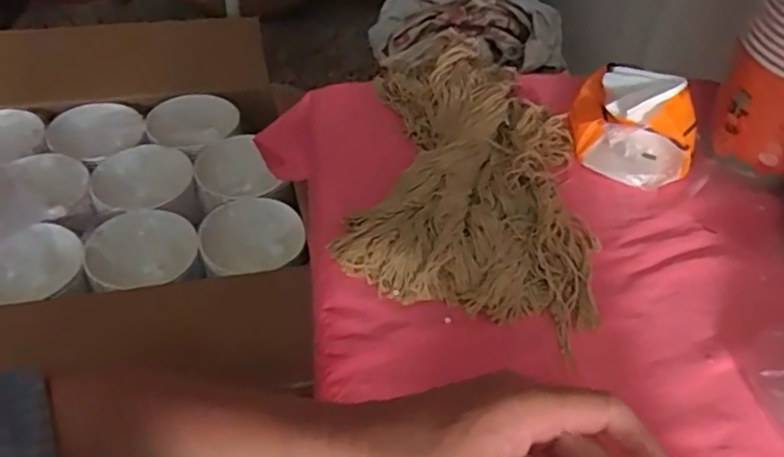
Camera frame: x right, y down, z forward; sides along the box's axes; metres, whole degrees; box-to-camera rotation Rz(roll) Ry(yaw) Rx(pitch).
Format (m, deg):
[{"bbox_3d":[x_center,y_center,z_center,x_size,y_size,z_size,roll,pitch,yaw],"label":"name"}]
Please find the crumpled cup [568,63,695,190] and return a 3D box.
[{"bbox_3d":[0.259,-0.124,0.693,0.113,0.080,0.146,9,47,4],"label":"crumpled cup"}]

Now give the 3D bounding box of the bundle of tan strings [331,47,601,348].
[{"bbox_3d":[0.084,-0.065,0.645,0.235,0.056,0.341,10,47,5],"label":"bundle of tan strings"}]

